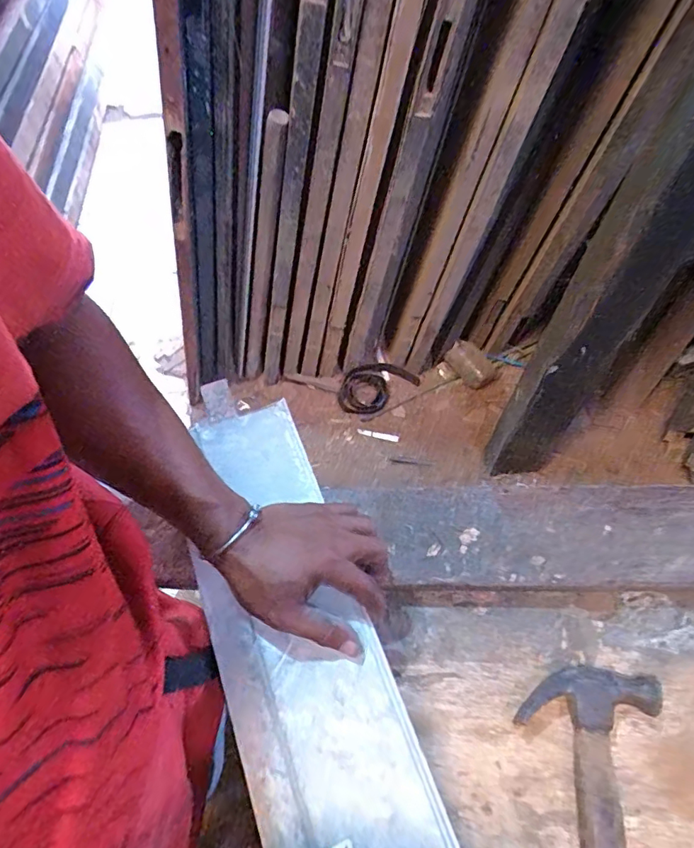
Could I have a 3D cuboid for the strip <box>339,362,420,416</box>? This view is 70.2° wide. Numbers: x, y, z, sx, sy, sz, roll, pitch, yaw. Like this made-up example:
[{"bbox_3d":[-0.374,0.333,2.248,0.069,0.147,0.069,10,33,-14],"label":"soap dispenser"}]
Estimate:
[{"bbox_3d":[0.081,-0.117,1.428,0.225,0.074,0.150,-31,64,-15],"label":"strip"}]

